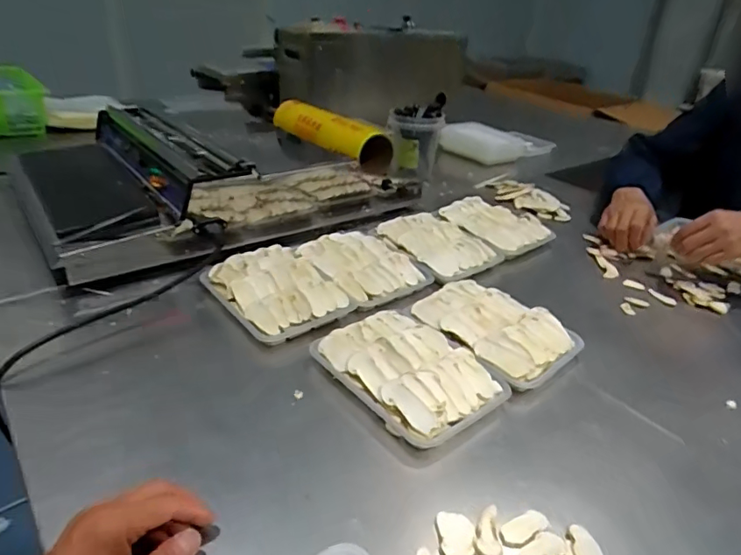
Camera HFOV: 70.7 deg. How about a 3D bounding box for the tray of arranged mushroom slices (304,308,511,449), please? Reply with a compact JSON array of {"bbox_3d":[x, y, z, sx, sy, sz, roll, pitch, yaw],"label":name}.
[{"bbox_3d":[0.042,0.094,0.545,0.132,0.038,0.176,-20,37,-38],"label":"tray of arranged mushroom slices"}]

